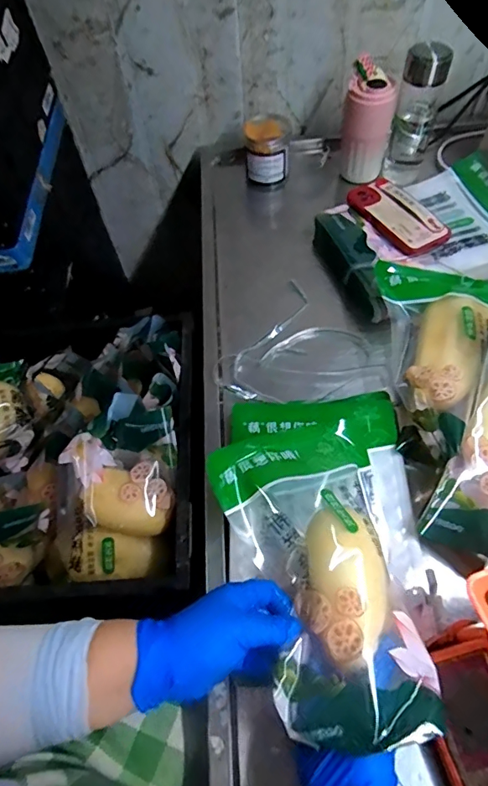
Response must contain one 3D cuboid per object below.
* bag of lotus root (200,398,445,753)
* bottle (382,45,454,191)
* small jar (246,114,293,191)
[{"bbox_3d":[0.083,0.131,0.465,0.200,0.114,0.340,-2,58,3],"label":"bag of lotus root"},{"bbox_3d":[0.281,-0.454,0.765,0.066,0.210,0.076,13,60,12],"label":"bottle"},{"bbox_3d":[0.042,-0.421,0.828,0.081,0.091,0.061,3,59,6],"label":"small jar"}]

